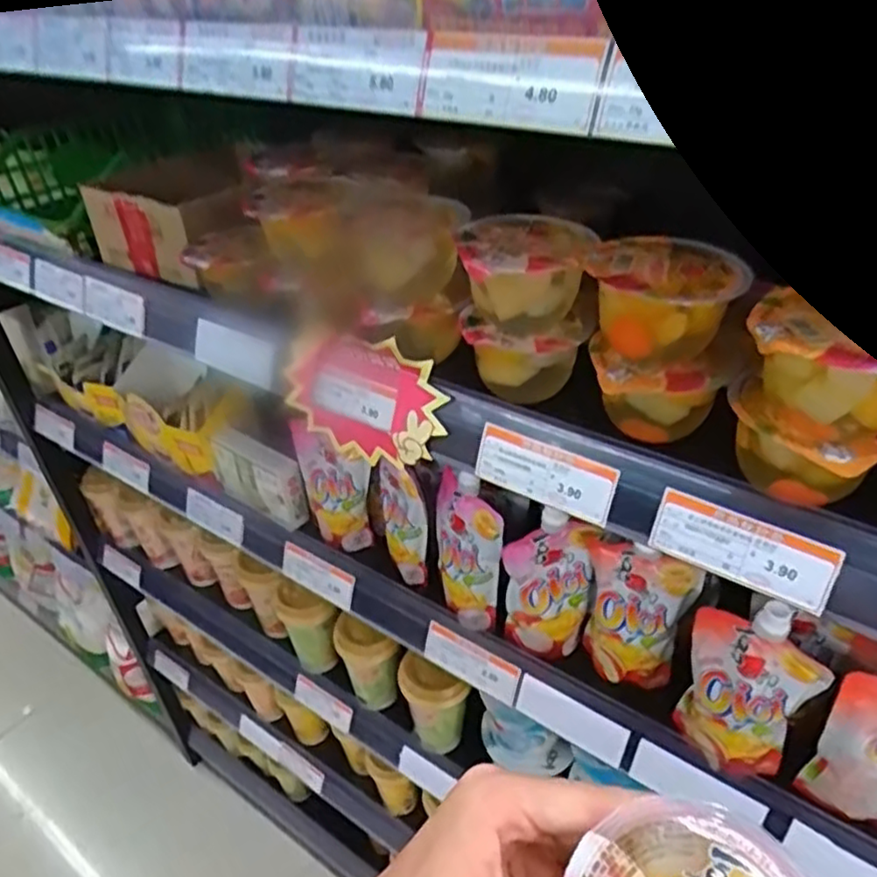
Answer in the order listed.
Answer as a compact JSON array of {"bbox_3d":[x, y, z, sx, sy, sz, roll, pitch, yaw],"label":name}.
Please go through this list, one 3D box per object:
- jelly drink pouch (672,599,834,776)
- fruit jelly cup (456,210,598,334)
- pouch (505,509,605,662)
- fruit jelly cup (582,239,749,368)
[{"bbox_3d":[0.211,0.170,0.472,0.080,0.160,0.027,21,44,28],"label":"jelly drink pouch"},{"bbox_3d":[0.053,-0.104,0.437,0.079,0.051,0.084,-2,38,2],"label":"fruit jelly cup"},{"bbox_3d":[0.092,0.121,0.559,0.070,0.153,0.028,-3,38,0],"label":"pouch"},{"bbox_3d":[0.131,-0.082,0.404,0.084,0.051,0.070,11,40,18],"label":"fruit jelly cup"}]

